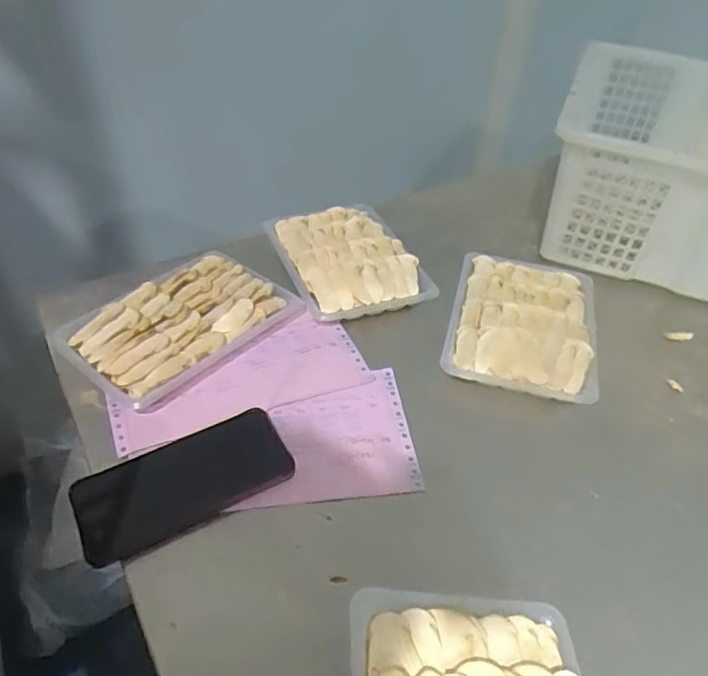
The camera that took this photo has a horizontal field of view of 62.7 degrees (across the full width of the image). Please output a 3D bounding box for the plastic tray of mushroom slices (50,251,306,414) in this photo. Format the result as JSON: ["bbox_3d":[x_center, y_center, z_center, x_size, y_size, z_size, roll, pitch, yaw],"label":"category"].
[{"bbox_3d":[-0.171,-0.015,0.581,0.134,0.034,0.204,33,51,28],"label":"plastic tray of mushroom slices"}]

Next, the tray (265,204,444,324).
[{"bbox_3d":[-0.010,-0.093,0.675,0.151,0.037,0.188,-14,45,-17],"label":"tray"}]

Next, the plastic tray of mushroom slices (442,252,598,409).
[{"bbox_3d":[0.178,-0.019,0.612,0.145,0.027,0.200,12,44,9],"label":"plastic tray of mushroom slices"}]

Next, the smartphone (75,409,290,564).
[{"bbox_3d":[-0.134,0.113,0.462,0.162,0.009,0.077,-21,48,-23],"label":"smartphone"}]

